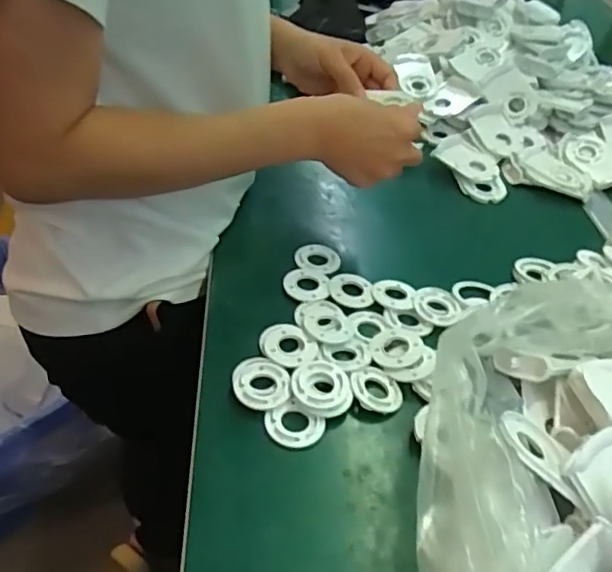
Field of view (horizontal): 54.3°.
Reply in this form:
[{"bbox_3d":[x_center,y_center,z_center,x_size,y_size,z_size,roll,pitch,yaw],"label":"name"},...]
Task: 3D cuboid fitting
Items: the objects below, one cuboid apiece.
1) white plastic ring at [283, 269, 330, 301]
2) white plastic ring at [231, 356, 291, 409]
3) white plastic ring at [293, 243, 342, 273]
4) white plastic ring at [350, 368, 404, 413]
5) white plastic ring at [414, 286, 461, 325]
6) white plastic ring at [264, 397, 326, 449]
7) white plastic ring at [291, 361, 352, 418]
[{"bbox_3d":[0.001,-0.003,0.559,0.042,0.004,0.044,4,42,-4],"label":"white plastic ring"},{"bbox_3d":[-0.035,0.075,0.465,0.043,0.009,0.050,-3,43,-11],"label":"white plastic ring"},{"bbox_3d":[0.012,-0.027,0.595,0.044,0.006,0.044,15,42,8],"label":"white plastic ring"},{"bbox_3d":[0.056,0.081,0.473,0.042,0.007,0.038,29,46,22],"label":"white plastic ring"},{"bbox_3d":[0.123,0.019,0.556,0.043,0.005,0.051,11,42,4],"label":"white plastic ring"},{"bbox_3d":[-0.009,0.103,0.443,0.040,0.008,0.035,29,46,23],"label":"white plastic ring"},{"bbox_3d":[0.012,0.080,0.462,0.043,0.014,0.044,4,42,-4],"label":"white plastic ring"}]

